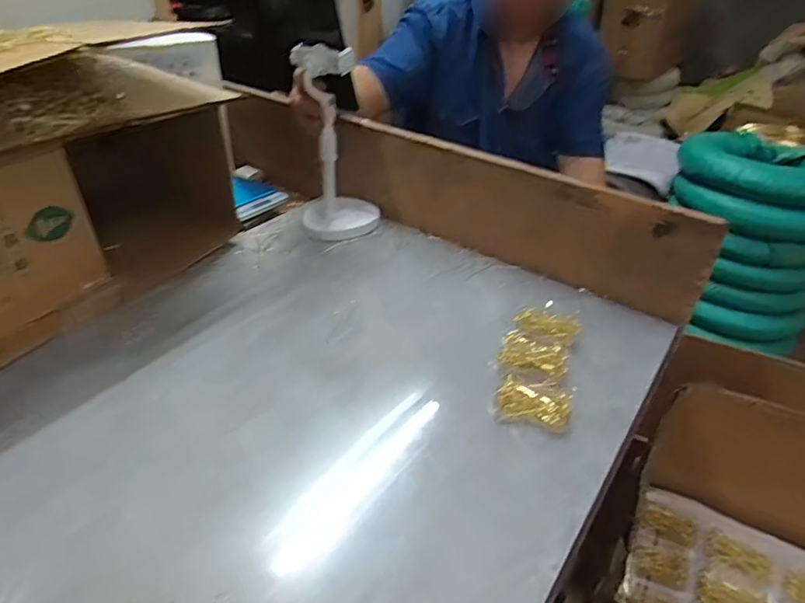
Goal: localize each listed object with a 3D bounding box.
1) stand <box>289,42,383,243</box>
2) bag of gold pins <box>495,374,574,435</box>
[{"bbox_3d":[-0.092,-0.223,0.757,0.113,0.257,0.100,-2,35,-5],"label":"stand"},{"bbox_3d":[0.130,0.099,0.522,0.071,0.021,0.054,13,37,17],"label":"bag of gold pins"}]

